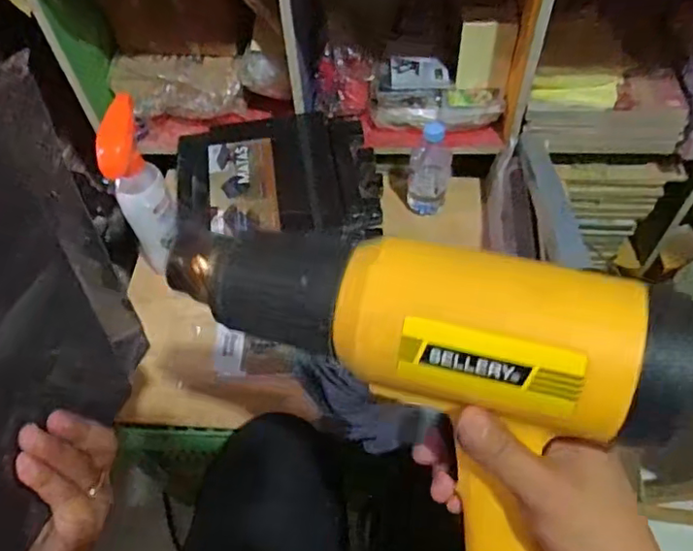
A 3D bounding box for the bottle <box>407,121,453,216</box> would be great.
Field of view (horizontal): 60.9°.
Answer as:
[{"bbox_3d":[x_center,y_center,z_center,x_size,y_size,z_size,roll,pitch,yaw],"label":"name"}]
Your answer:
[{"bbox_3d":[0.112,-0.141,0.796,0.056,0.149,0.050,7,57,8],"label":"bottle"}]

